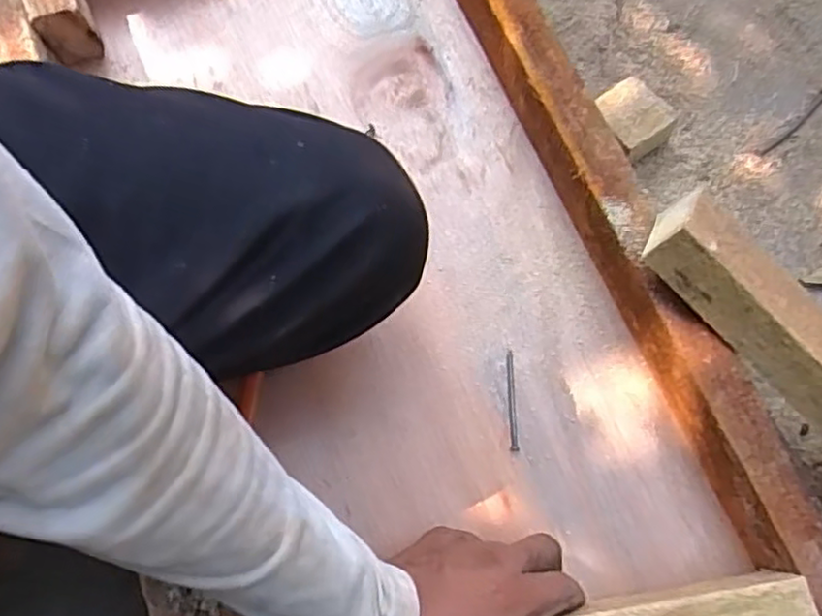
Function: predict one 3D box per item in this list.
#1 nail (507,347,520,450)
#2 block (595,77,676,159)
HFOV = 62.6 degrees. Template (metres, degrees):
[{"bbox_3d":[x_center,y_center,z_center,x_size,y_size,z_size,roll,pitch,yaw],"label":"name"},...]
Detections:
[{"bbox_3d":[0.075,0.068,0.497,0.006,0.004,0.074,0,74,0],"label":"nail"},{"bbox_3d":[0.194,-0.166,0.598,0.052,0.034,0.060,-30,76,-9],"label":"block"}]

